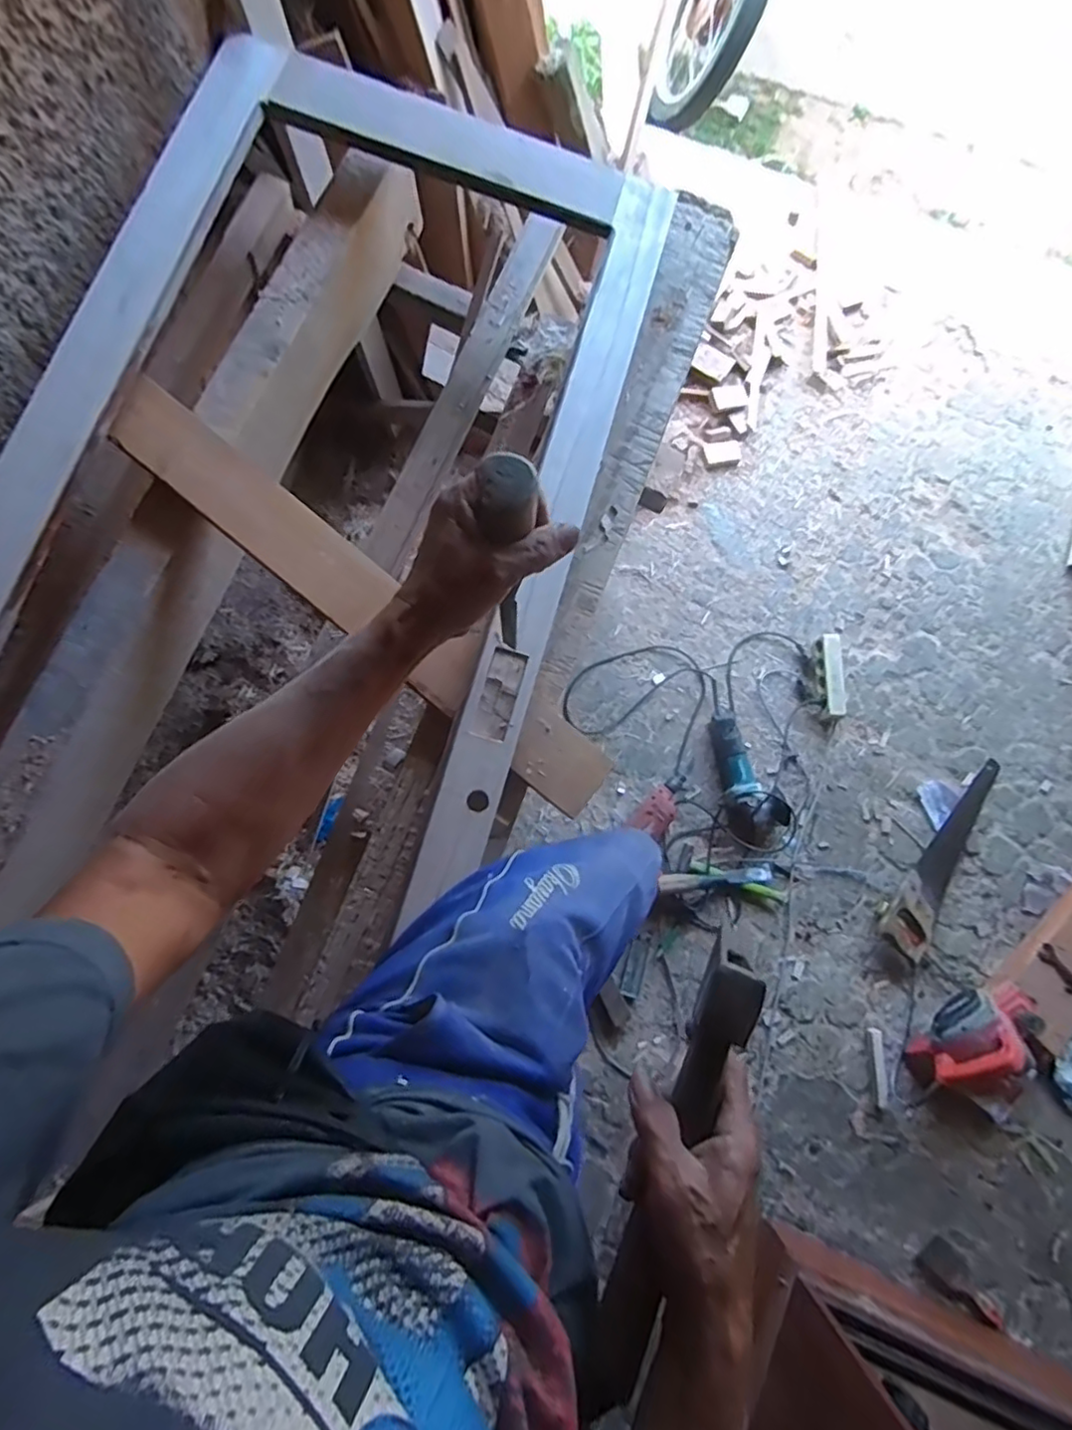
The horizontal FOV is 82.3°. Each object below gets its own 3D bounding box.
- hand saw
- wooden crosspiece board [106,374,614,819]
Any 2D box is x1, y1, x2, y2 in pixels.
[{"bbox_3d":[0.939,0.317,1.375,0.116,0.040,0.506,42,79,6],"label":"hand saw"},{"bbox_3d":[-0.188,-0.124,0.676,0.650,0.029,0.080,39,85,1],"label":"wooden crosspiece board"}]

